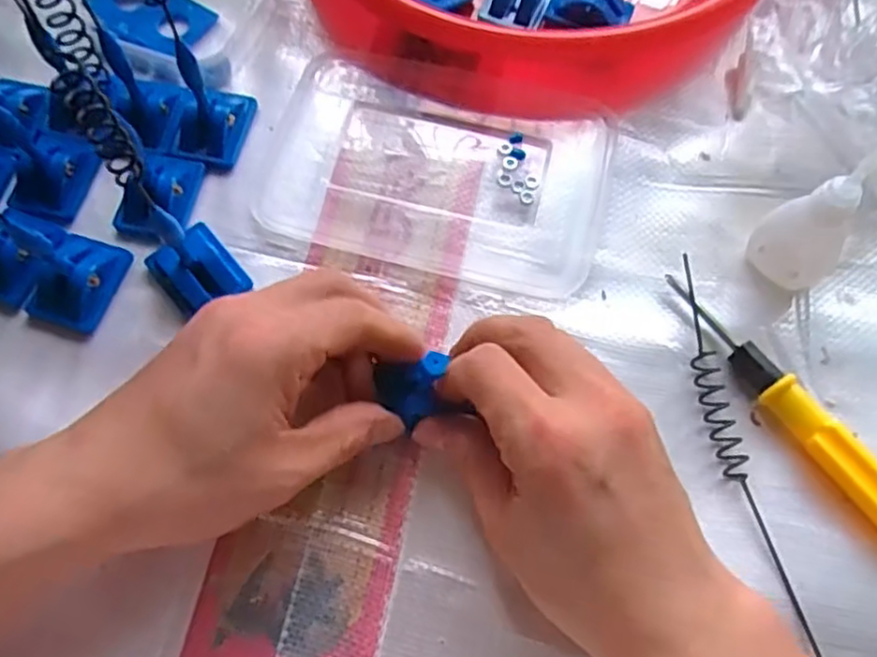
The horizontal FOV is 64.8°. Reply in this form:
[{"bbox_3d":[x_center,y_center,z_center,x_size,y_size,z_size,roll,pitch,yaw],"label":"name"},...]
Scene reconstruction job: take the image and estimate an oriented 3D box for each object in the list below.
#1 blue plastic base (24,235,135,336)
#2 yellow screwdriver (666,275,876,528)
[{"bbox_3d":[-0.170,-0.026,0.321,0.035,0.021,0.047,17,68,7],"label":"blue plastic base"},{"bbox_3d":[0.148,0.032,0.294,0.016,0.021,0.140,-33,71,-13],"label":"yellow screwdriver"}]

